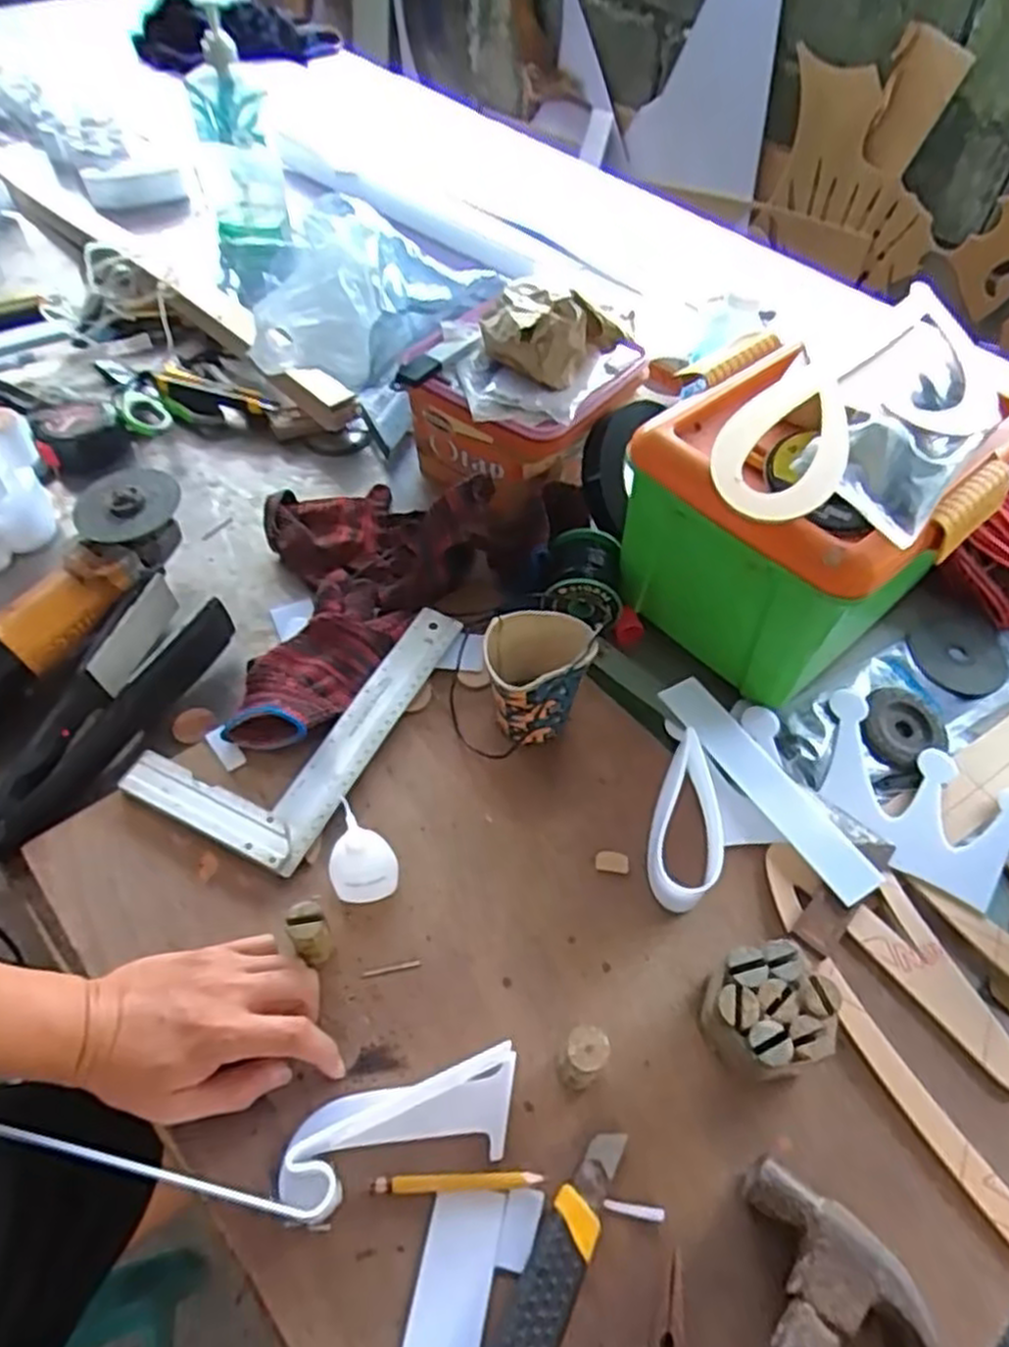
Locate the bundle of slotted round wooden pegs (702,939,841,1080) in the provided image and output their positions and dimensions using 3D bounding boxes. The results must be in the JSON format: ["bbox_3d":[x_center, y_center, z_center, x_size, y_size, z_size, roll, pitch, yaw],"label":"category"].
[{"bbox_3d":[0.164,0.211,0.490,0.072,0.048,0.068,0,55,-1],"label":"bundle of slotted round wooden pegs"}]

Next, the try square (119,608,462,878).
[{"bbox_3d":[-0.158,0.023,0.628,0.144,0.020,0.254,23,58,14],"label":"try square"}]

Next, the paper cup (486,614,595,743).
[{"bbox_3d":[0.026,0.008,0.604,0.076,0.092,0.066,-5,55,-4],"label":"paper cup"}]

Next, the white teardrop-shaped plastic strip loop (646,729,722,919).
[{"bbox_3d":[0.135,0.108,0.584,0.051,0.035,0.137,11,56,6],"label":"white teardrop-shaped plastic strip loop"}]

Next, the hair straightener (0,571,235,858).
[{"bbox_3d":[-0.324,0.039,0.606,0.071,0.055,0.266,24,58,15],"label":"hair straightener"}]

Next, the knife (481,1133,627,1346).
[{"bbox_3d":[0.020,0.327,0.414,0.041,0.022,0.164,18,57,12],"label":"knife"}]

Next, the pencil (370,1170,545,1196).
[{"bbox_3d":[-0.027,0.290,0.449,0.095,0.006,0.010,-2,55,-2],"label":"pencil"}]

